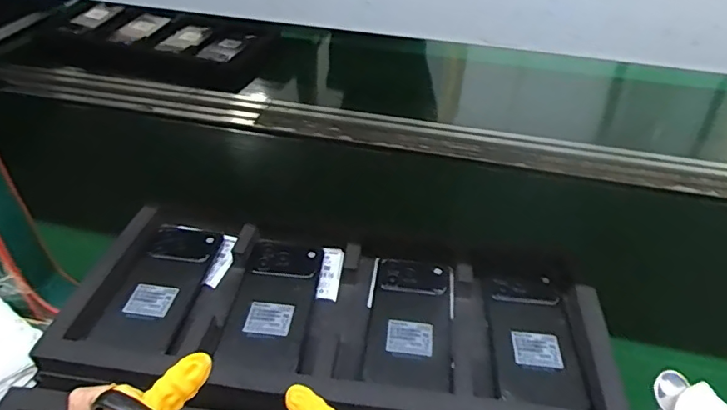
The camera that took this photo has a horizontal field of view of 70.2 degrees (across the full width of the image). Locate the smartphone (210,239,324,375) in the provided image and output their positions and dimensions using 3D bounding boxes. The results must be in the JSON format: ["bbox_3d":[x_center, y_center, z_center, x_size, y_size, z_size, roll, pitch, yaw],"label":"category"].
[{"bbox_3d":[-0.085,0.090,0.488,0.072,0.015,0.156,5,40,2],"label":"smartphone"}]

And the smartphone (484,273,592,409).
[{"bbox_3d":[0.153,0.117,0.472,0.072,0.011,0.141,5,40,3],"label":"smartphone"}]

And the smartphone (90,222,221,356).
[{"bbox_3d":[-0.193,0.074,0.502,0.067,0.008,0.151,6,40,3],"label":"smartphone"}]

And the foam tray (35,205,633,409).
[{"bbox_3d":[-0.021,0.107,0.472,0.464,0.036,0.198,9,40,7],"label":"foam tray"}]

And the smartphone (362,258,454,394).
[{"bbox_3d":[0.043,0.105,0.483,0.080,0.009,0.143,8,40,6],"label":"smartphone"}]

